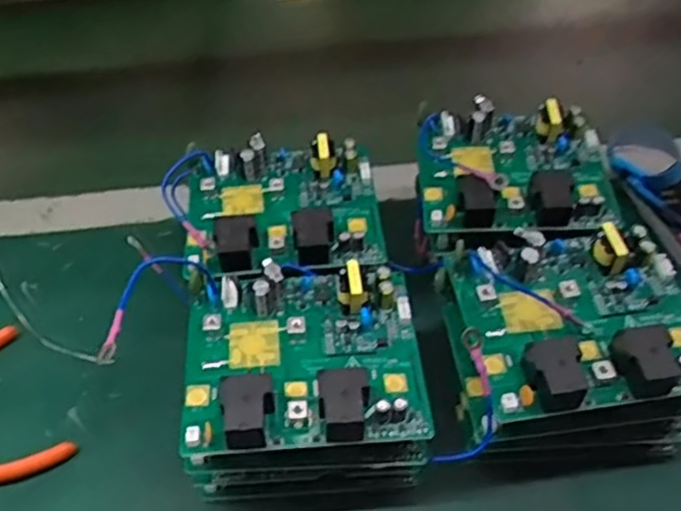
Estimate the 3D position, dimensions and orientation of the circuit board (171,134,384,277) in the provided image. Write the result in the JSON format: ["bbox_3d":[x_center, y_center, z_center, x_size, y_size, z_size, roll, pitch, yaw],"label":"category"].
[{"bbox_3d":[-0.040,-0.035,0.463,0.133,0.026,0.126,-8,46,-4],"label":"circuit board"}]

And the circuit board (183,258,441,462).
[{"bbox_3d":[-0.022,0.046,0.385,0.128,0.030,0.124,-6,46,-2],"label":"circuit board"}]

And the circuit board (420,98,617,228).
[{"bbox_3d":[0.123,-0.062,0.490,0.135,0.043,0.112,-1,46,3],"label":"circuit board"}]

